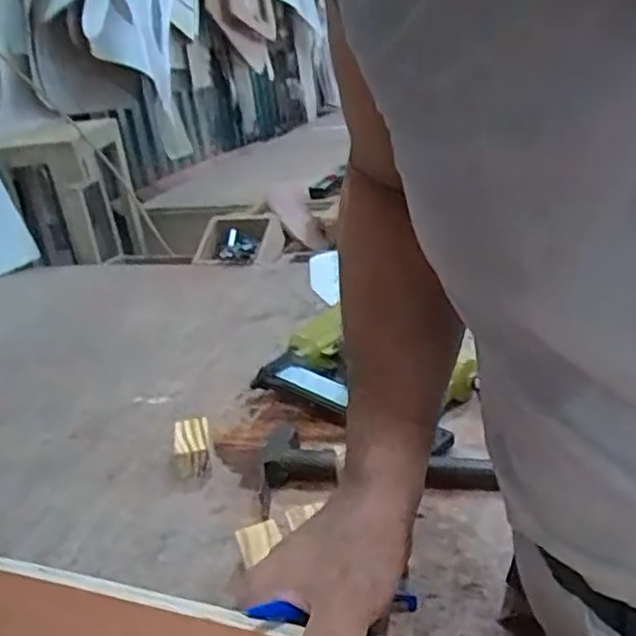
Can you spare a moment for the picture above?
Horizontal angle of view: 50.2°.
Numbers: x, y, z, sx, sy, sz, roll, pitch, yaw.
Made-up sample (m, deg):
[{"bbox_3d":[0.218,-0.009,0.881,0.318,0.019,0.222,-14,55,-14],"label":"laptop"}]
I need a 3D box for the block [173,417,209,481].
[{"bbox_3d":[-0.148,0.152,0.797,0.041,0.040,0.085,-10,22,-5],"label":"block"}]

